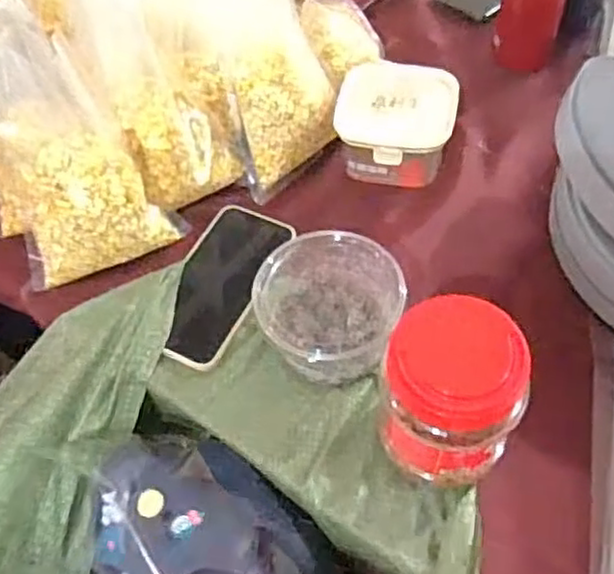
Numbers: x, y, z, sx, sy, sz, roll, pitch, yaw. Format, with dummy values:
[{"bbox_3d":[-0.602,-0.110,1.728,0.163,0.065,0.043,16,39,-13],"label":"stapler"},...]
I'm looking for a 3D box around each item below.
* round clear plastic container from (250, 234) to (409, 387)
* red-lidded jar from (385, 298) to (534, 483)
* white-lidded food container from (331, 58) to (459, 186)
[{"bbox_3d":[0.019,0.015,0.577,0.109,0.077,0.102,-2,55,3],"label":"round clear plastic container"},{"bbox_3d":[0.101,0.079,0.489,0.087,0.141,0.079,17,58,16],"label":"red-lidded jar"},{"bbox_3d":[0.087,-0.157,0.692,0.111,0.067,0.106,9,56,11],"label":"white-lidded food container"}]

